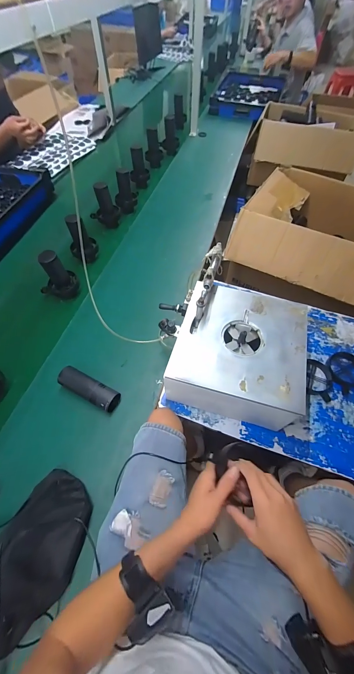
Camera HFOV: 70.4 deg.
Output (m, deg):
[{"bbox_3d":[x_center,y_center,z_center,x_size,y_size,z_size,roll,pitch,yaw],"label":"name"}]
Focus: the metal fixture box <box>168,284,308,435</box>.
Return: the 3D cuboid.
[{"bbox_3d":[0.158,0.043,0.664,0.307,0.161,0.298,15,59,8],"label":"metal fixture box"}]

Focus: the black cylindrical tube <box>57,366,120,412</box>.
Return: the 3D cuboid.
[{"bbox_3d":[-0.230,0.139,0.659,0.166,0.056,0.057,24,61,13],"label":"black cylindrical tube"}]

